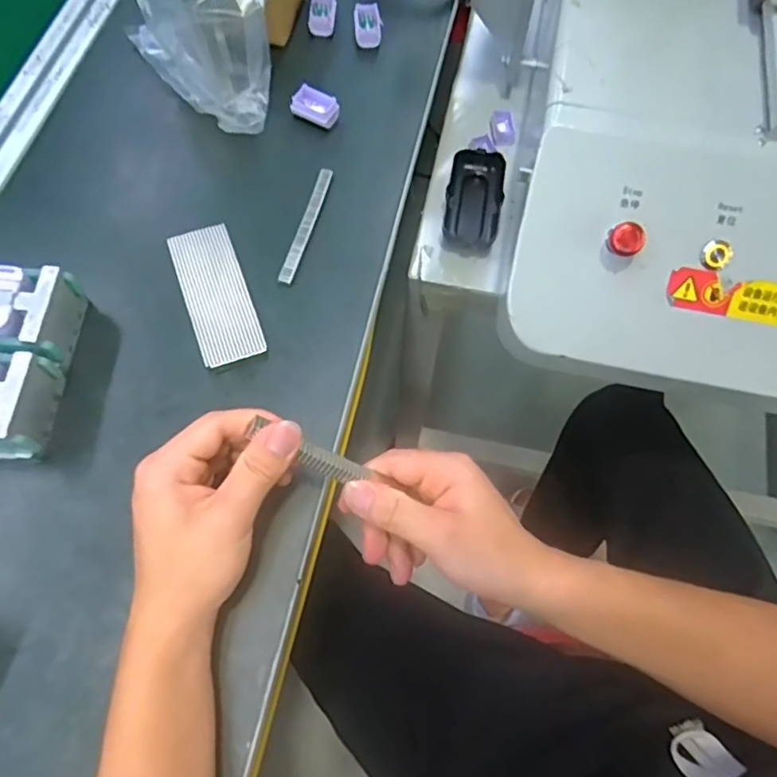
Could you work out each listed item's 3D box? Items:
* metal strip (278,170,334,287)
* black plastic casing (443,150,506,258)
[{"bbox_3d":[-0.062,-0.122,0.435,0.011,0.007,0.105,14,68,4],"label":"metal strip"},{"bbox_3d":[0.084,-0.182,0.563,0.054,0.029,0.102,11,68,3],"label":"black plastic casing"}]

